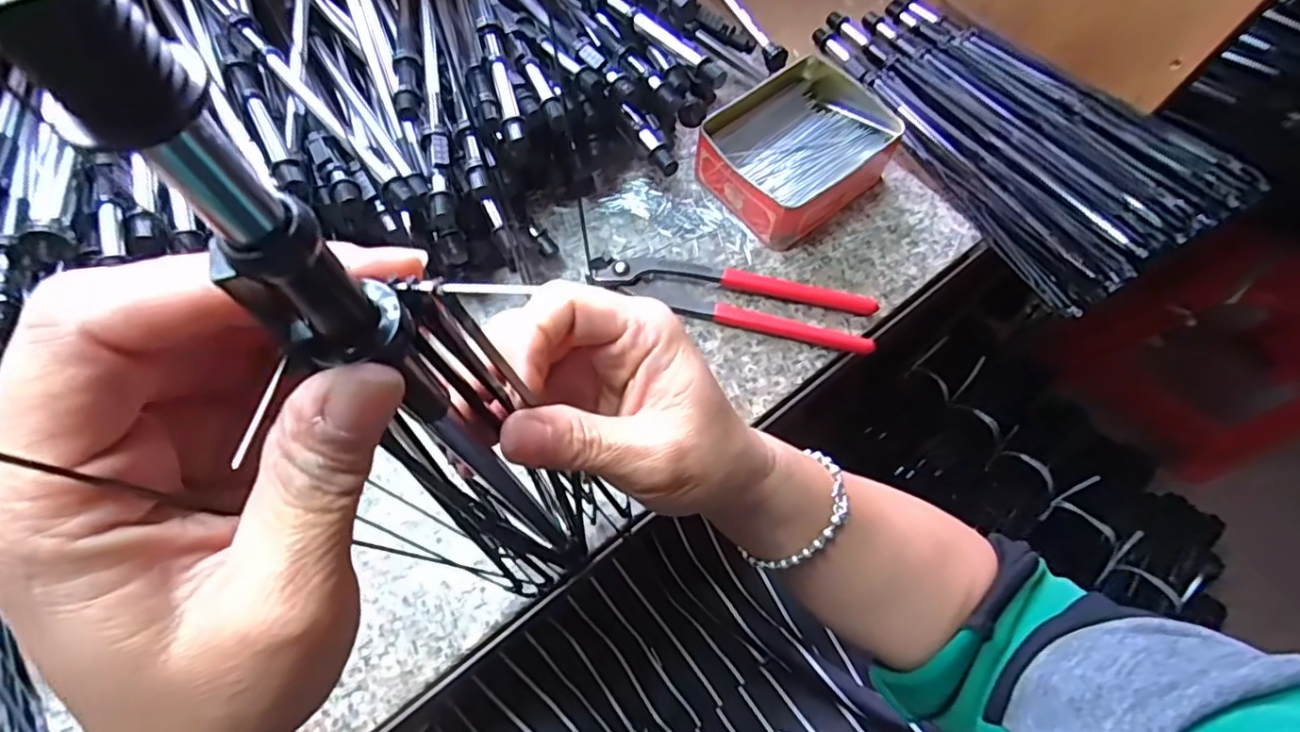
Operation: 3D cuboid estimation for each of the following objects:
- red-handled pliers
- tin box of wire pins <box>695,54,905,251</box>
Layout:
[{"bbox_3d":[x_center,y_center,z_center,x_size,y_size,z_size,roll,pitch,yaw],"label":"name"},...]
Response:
[{"bbox_3d":[0.055,-0.048,0.418,0.190,0.014,0.043,13,67,4],"label":"red-handled pliers"},{"bbox_3d":[0.103,-0.157,0.446,0.126,0.049,0.109,-40,73,-17],"label":"tin box of wire pins"}]

